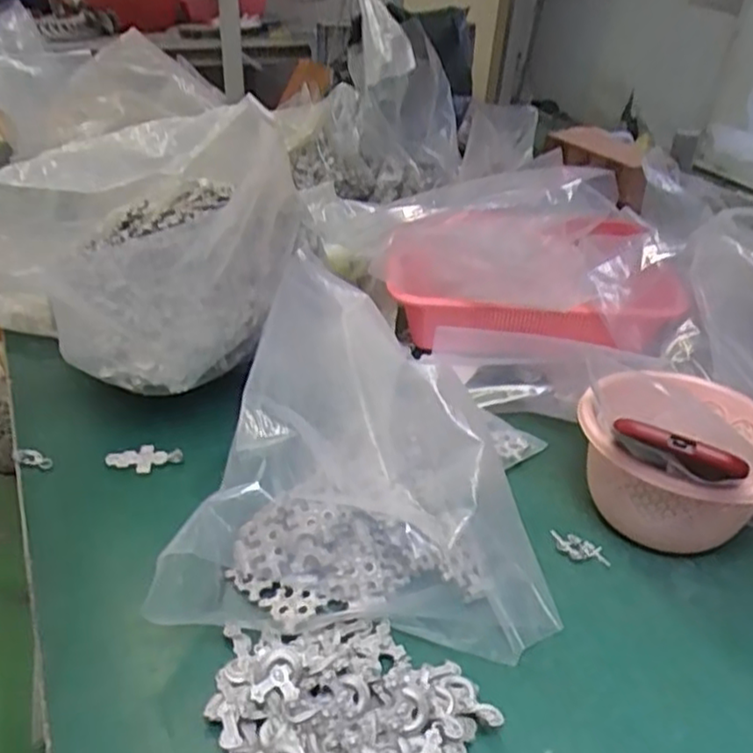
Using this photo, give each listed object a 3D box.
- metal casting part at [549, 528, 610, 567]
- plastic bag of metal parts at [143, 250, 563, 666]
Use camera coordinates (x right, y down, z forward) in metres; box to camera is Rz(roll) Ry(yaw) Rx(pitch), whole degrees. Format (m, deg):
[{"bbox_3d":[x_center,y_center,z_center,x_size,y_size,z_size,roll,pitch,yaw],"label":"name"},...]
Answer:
[{"bbox_3d":[0.149,0.127,0.511,0.044,0.007,0.022,17,33,22],"label":"metal casting part"},{"bbox_3d":[-0.014,0.044,0.523,0.243,0.127,0.300,1,31,-5],"label":"plastic bag of metal parts"}]

